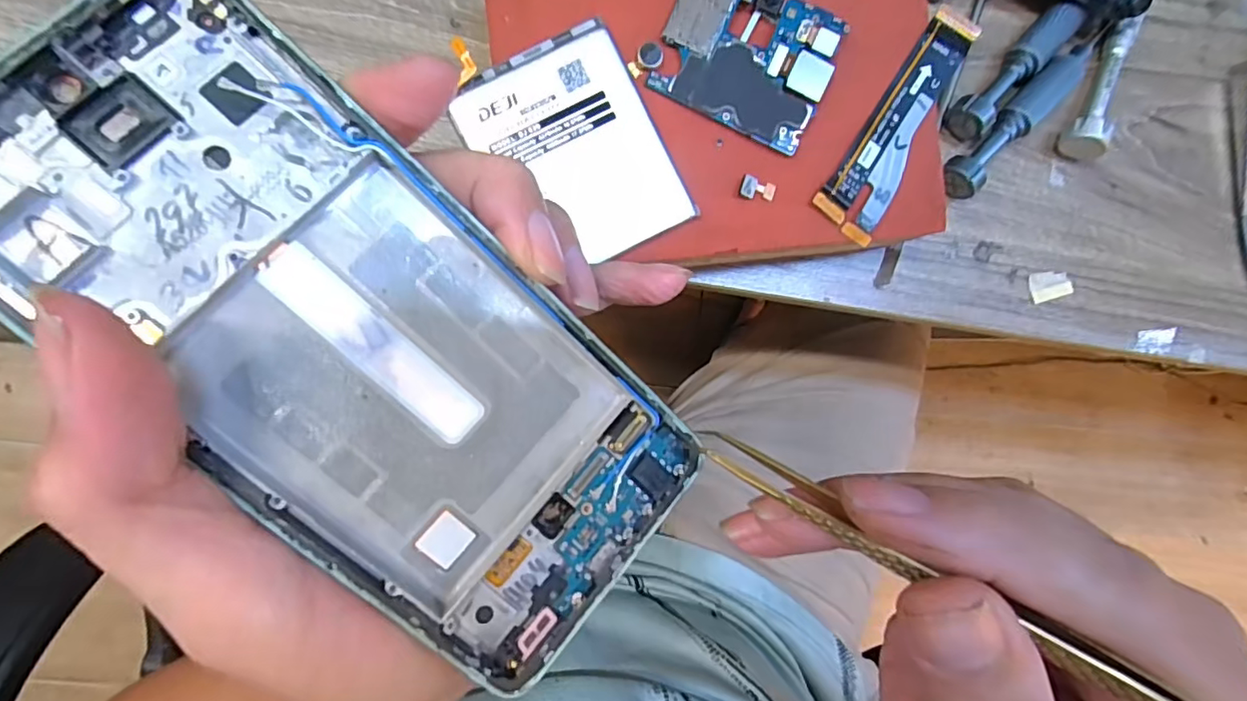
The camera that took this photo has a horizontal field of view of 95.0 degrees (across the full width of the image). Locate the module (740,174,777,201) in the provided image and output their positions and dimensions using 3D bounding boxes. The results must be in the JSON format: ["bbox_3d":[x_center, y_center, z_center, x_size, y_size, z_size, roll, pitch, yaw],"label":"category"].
[{"bbox_3d":[0.048,-0.057,0.203,0.013,0.004,0.008,15,90,-6],"label":"module"}]

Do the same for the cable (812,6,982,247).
[{"bbox_3d":[0.100,-0.085,0.210,0.024,0.004,0.090,29,87,-4],"label":"cable"}]

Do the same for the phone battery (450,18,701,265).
[{"bbox_3d":[-0.017,-0.068,0.196,0.058,0.005,0.075,-28,94,-5],"label":"phone battery"}]

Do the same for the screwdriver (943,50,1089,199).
[{"bbox_3d":[0.171,-0.101,0.248,0.084,0.016,0.016,-45,97,-2],"label":"screwdriver"}]

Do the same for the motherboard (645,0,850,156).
[{"bbox_3d":[0.043,-0.104,0.199,0.059,0.005,0.049,24,89,-6],"label":"motherboard"}]

